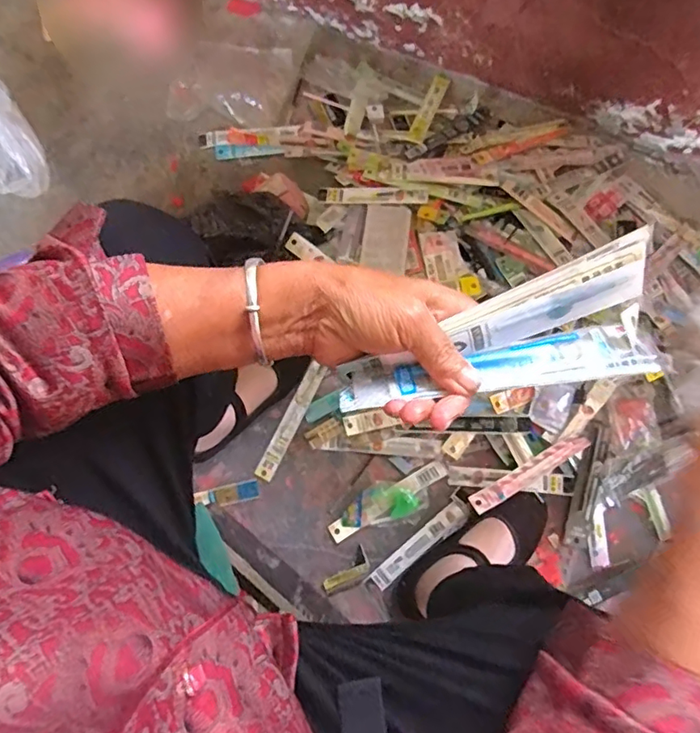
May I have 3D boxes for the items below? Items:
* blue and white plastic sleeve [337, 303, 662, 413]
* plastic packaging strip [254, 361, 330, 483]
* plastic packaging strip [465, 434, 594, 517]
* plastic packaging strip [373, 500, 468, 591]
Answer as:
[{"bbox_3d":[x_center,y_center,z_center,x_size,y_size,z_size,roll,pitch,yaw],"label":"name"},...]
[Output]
[{"bbox_3d":[0.080,0.001,0.303,0.171,0.012,0.032,-9,79,1],"label":"blue and white plastic sleeve"},{"bbox_3d":[-0.080,0.077,0.750,0.026,0.008,0.174,26,80,6],"label":"plastic packaging strip"},{"bbox_3d":[0.237,0.139,0.708,0.175,0.007,0.027,-31,61,-5],"label":"plastic packaging strip"},{"bbox_3d":[0.095,0.239,0.720,0.155,0.004,0.029,-39,72,-2],"label":"plastic packaging strip"}]

